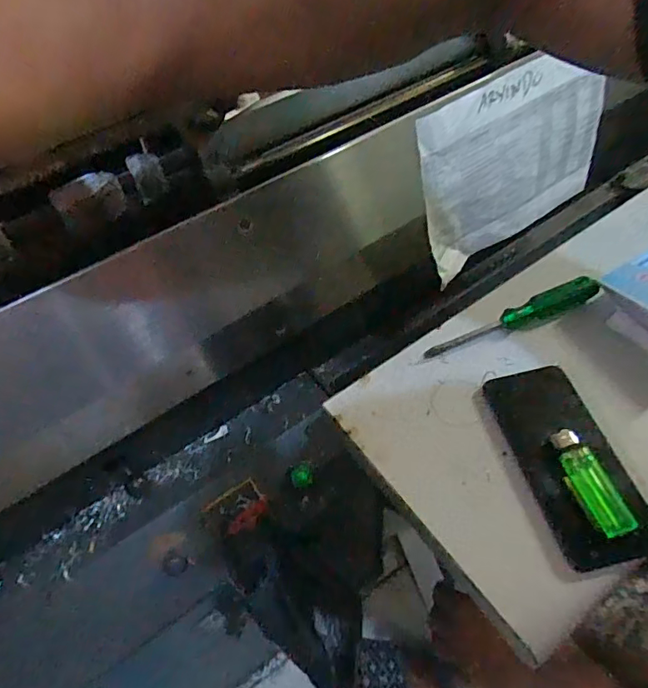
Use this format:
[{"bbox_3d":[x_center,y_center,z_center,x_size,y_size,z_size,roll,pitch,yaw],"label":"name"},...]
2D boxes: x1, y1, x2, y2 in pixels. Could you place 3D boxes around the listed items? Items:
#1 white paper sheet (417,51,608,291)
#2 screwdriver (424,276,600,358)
[{"bbox_3d":[0.228,-0.217,0.594,0.285,0.209,0.016,-34,46,-15],"label":"white paper sheet"},{"bbox_3d":[0.181,-0.024,0.486,0.176,0.024,0.024,-20,54,-10],"label":"screwdriver"}]

